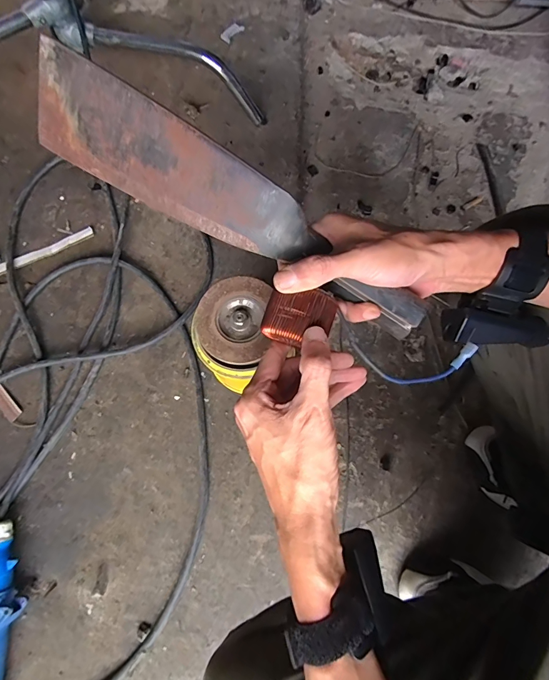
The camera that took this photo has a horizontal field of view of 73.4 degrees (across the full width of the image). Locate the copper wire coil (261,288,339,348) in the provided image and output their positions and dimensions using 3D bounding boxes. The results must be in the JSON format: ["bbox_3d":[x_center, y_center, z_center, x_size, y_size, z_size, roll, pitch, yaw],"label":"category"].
[{"bbox_3d":[0.018,-0.017,0.261,0.048,0.018,0.041,20,75,4],"label":"copper wire coil"}]

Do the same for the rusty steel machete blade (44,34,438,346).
[{"bbox_3d":[-0.045,-0.120,0.302,0.369,0.082,0.020,31,33,8],"label":"rusty steel machete blade"}]

